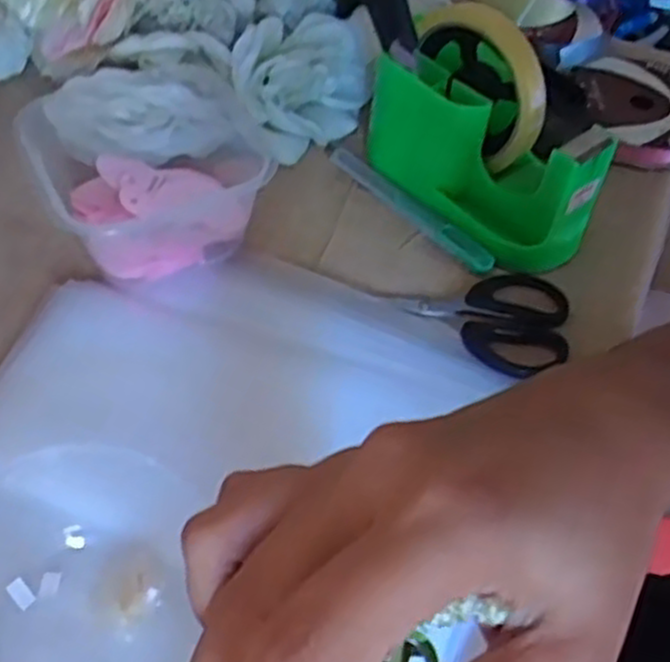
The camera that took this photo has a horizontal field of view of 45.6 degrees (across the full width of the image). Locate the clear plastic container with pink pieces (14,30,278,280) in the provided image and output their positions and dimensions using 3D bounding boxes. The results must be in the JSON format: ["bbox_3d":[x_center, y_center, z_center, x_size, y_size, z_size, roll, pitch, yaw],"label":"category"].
[{"bbox_3d":[-0.106,-0.102,0.450,0.126,0.060,0.146,-19,56,-18],"label":"clear plastic container with pink pieces"}]

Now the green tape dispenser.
[{"bbox_3d":[0.079,-0.100,0.455,0.144,0.076,0.053,36,58,22],"label":"green tape dispenser"}]

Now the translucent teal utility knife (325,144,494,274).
[{"bbox_3d":[0.040,-0.077,0.475,0.013,0.009,0.135,-34,61,-26],"label":"translucent teal utility knife"}]

